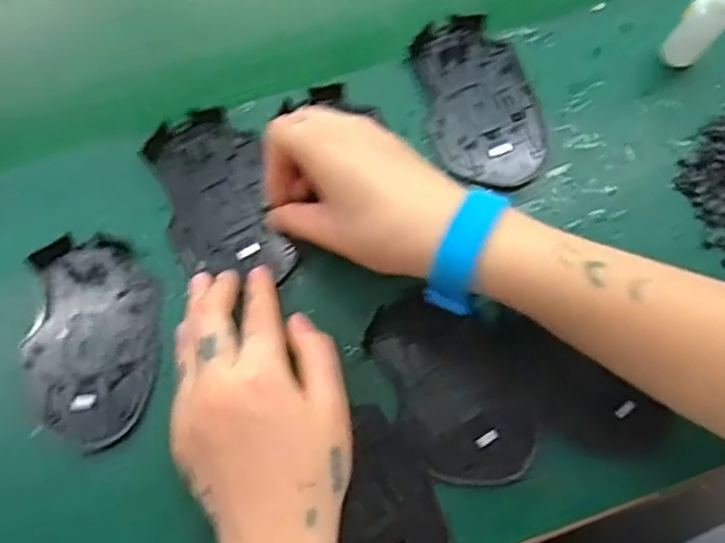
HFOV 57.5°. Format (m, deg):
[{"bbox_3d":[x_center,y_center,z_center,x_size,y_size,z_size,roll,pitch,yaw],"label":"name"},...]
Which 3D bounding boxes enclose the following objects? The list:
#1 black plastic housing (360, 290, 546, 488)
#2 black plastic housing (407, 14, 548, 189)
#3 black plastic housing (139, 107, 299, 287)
[{"bbox_3d":[0.051,0.064,0.367,0.063,0.018,0.111,-27,75,-9],"label":"black plastic housing"},{"bbox_3d":[0.075,-0.109,0.418,0.069,0.011,0.113,-14,74,-6],"label":"black plastic housing"},{"bbox_3d":[-0.087,-0.044,0.396,0.064,0.014,0.110,-19,74,-7],"label":"black plastic housing"}]

